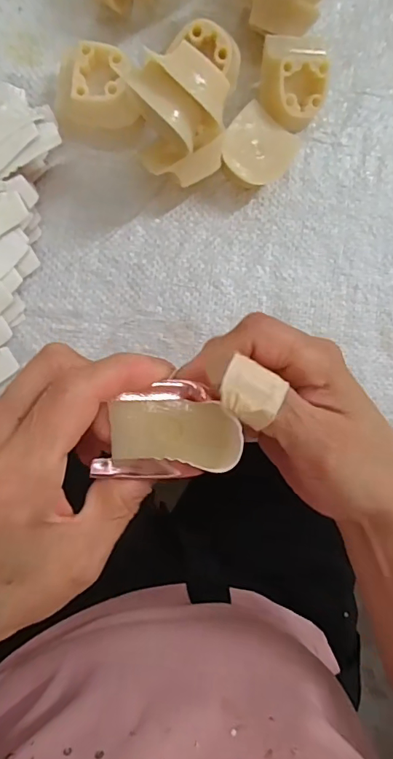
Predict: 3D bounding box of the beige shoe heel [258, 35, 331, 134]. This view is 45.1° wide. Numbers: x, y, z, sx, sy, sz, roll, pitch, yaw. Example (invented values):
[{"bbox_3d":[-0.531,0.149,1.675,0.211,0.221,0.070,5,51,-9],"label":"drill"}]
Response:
[{"bbox_3d":[0.055,-0.170,0.274,0.035,0.022,0.045,0,115,-14],"label":"beige shoe heel"}]

